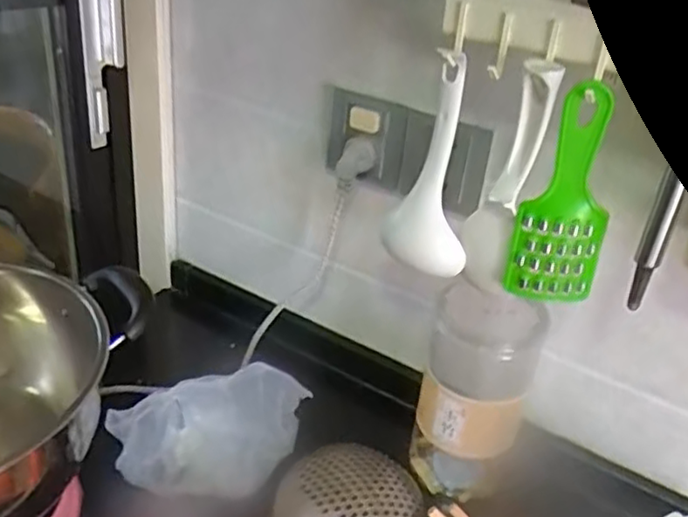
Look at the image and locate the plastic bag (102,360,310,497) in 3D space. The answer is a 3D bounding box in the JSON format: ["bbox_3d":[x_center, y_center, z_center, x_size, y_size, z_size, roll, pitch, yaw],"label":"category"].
[{"bbox_3d":[-0.122,0.169,0.646,0.174,0.096,0.068,-11,36,-28],"label":"plastic bag"}]

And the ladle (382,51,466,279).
[{"bbox_3d":[0.074,-0.068,0.535,0.064,0.170,0.035,9,31,1],"label":"ladle"}]

